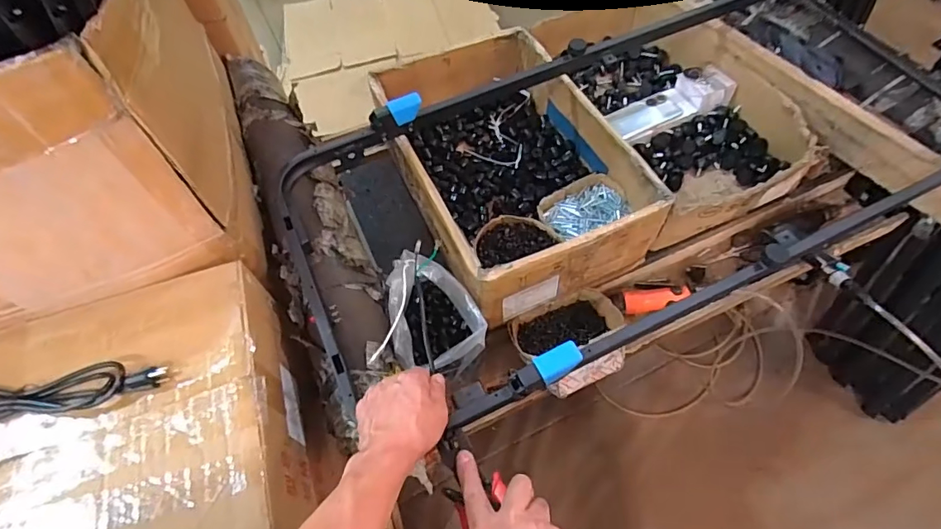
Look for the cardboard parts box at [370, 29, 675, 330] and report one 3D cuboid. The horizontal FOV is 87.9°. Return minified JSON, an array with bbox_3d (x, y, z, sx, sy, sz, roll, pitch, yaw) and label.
[{"bbox_3d":[0.066,-0.188,0.918,0.354,0.168,0.525,-23,60,-10],"label":"cardboard parts box"}]

